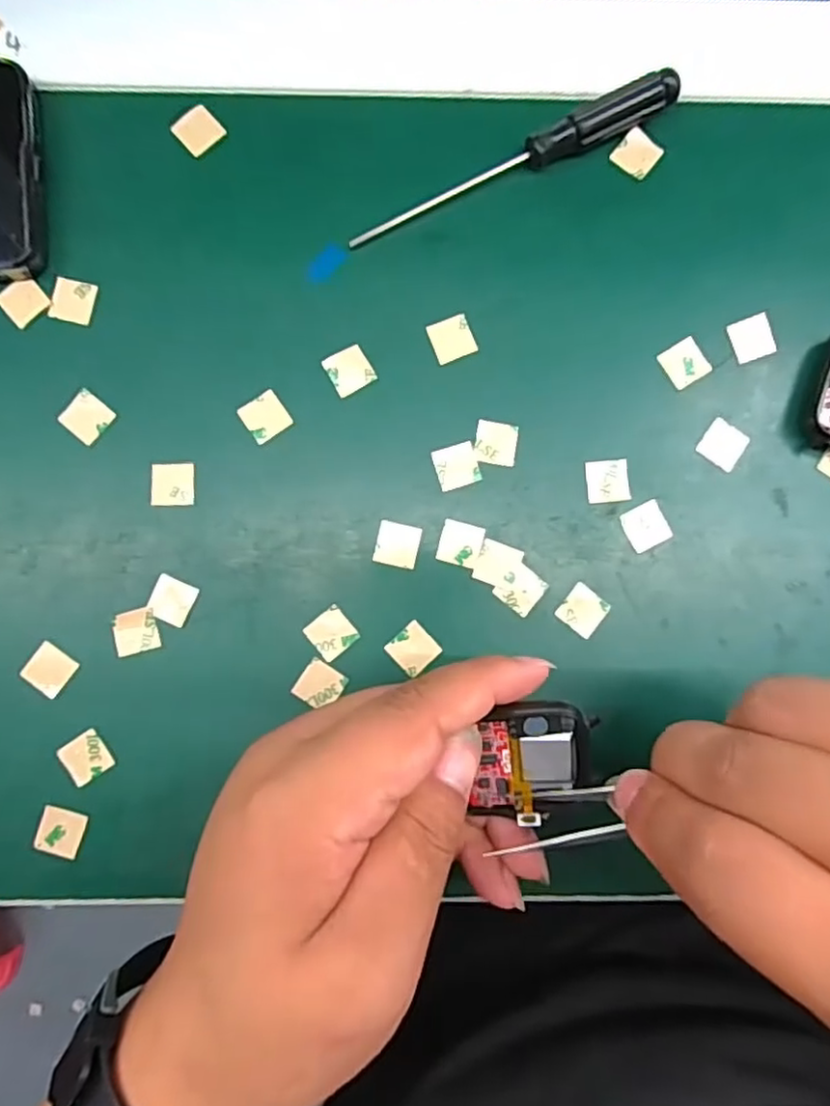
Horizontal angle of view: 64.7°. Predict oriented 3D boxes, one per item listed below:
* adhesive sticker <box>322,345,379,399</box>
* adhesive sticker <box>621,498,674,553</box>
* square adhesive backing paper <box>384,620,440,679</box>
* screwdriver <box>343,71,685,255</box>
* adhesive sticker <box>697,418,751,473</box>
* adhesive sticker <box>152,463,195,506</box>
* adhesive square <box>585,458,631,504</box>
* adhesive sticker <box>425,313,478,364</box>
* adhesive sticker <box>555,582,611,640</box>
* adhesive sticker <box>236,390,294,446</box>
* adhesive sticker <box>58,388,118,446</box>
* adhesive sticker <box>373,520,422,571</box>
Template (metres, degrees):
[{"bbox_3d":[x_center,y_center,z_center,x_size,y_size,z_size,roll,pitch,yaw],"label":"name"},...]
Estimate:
[{"bbox_3d":[-0.024,-0.068,0.244,0.015,0.004,0.015,-30,91,-5],"label":"adhesive sticker"},{"bbox_3d":[0.086,-0.010,0.242,0.015,0.004,0.016,-25,86,-2],"label":"adhesive sticker"},{"bbox_3d":[-0.001,0.035,0.238,0.015,0.004,0.016,-42,80,-8],"label":"square adhesive backing paper"},{"bbox_3d":[0.036,-0.145,0.240,0.130,0.011,0.010,-25,87,-3],"label":"screwdriver"},{"bbox_3d":[0.115,-0.040,0.245,0.015,0.004,0.016,36,87,3],"label":"adhesive sticker"},{"bbox_3d":[-0.088,-0.025,0.239,0.015,0.004,0.015,0,84,-6],"label":"adhesive sticker"},{"bbox_3d":[0.072,-0.026,0.243,0.015,0.004,0.016,-5,86,0],"label":"adhesive square"},{"bbox_3d":[0.014,-0.080,0.245,0.016,0.004,0.015,-22,92,-1],"label":"adhesive sticker"},{"bbox_3d":[0.062,0.021,0.241,0.015,0.004,0.016,39,86,2],"label":"adhesive sticker"},{"bbox_3d":[-0.055,-0.050,0.242,0.015,0.004,0.016,-35,88,-6],"label":"adhesive sticker"},{"bbox_3d":[-0.120,-0.050,0.240,0.015,0.004,0.016,41,81,-7],"label":"adhesive sticker"},{"bbox_3d":[-0.006,-0.003,0.239,0.016,0.004,0.016,12,86,0],"label":"adhesive sticker"}]

